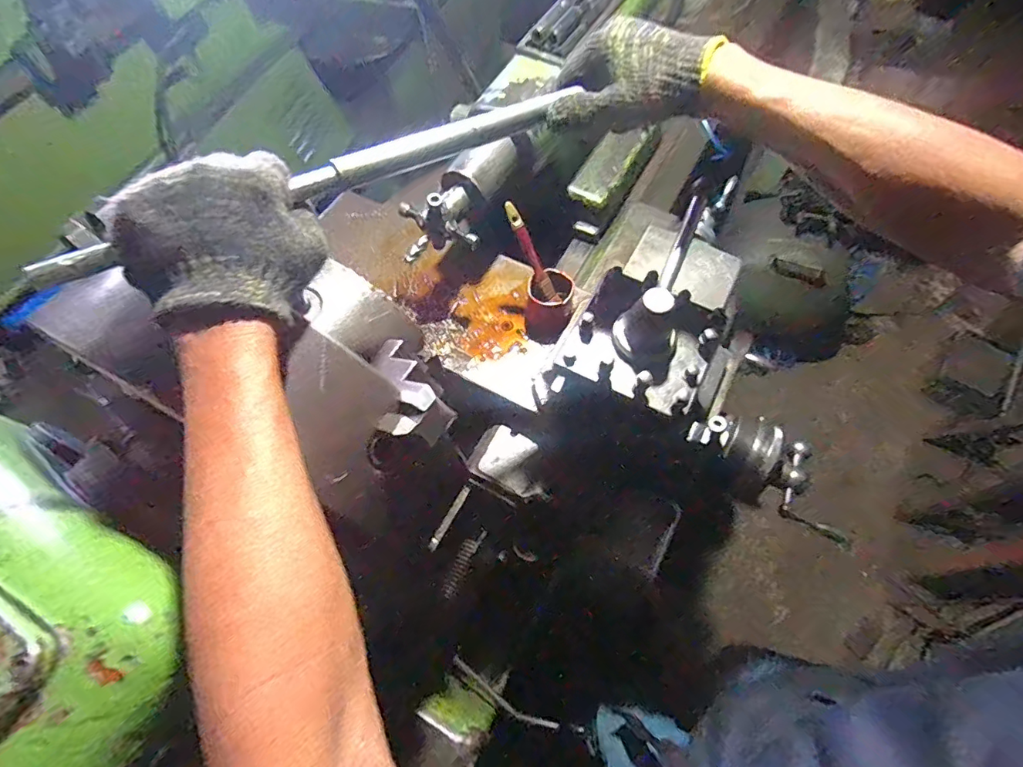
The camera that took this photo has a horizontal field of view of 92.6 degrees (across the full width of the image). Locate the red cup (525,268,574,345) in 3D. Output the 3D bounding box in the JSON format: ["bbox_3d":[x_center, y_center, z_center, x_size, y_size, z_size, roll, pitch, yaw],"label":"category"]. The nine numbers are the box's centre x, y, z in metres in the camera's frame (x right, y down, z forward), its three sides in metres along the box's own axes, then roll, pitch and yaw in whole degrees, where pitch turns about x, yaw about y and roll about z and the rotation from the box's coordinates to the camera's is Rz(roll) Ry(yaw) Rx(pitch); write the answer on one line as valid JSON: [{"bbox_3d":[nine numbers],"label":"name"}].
[{"bbox_3d":[0.050,-0.106,0.685,0.069,0.063,0.075,11,64,6],"label":"red cup"}]

